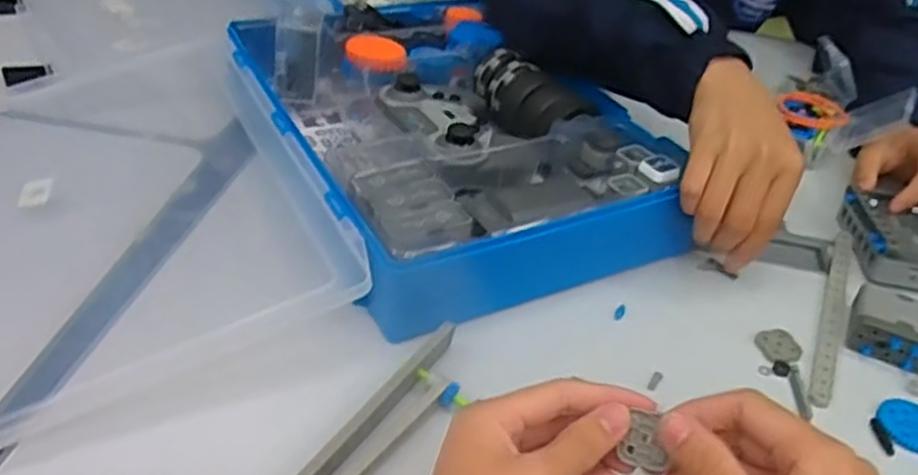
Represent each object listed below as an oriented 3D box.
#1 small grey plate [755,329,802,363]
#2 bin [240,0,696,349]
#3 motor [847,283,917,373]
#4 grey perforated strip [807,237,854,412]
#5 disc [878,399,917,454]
[{"bbox_3d":[0.212,0.073,0.502,0.026,0.006,0.028,5,37,-4],"label":"small grey plate"},{"bbox_3d":[-0.016,-0.086,0.617,0.270,0.071,0.351,-13,41,-25],"label":"bin"},{"bbox_3d":[0.299,0.059,0.514,0.057,0.022,0.059,23,40,20],"label":"motor"},{"bbox_3d":[0.265,0.051,0.535,0.015,0.009,0.190,21,39,17],"label":"grey perforated strip"},{"bbox_3d":[0.273,0.113,0.456,0.035,0.005,0.037,5,37,-4],"label":"disc"}]

